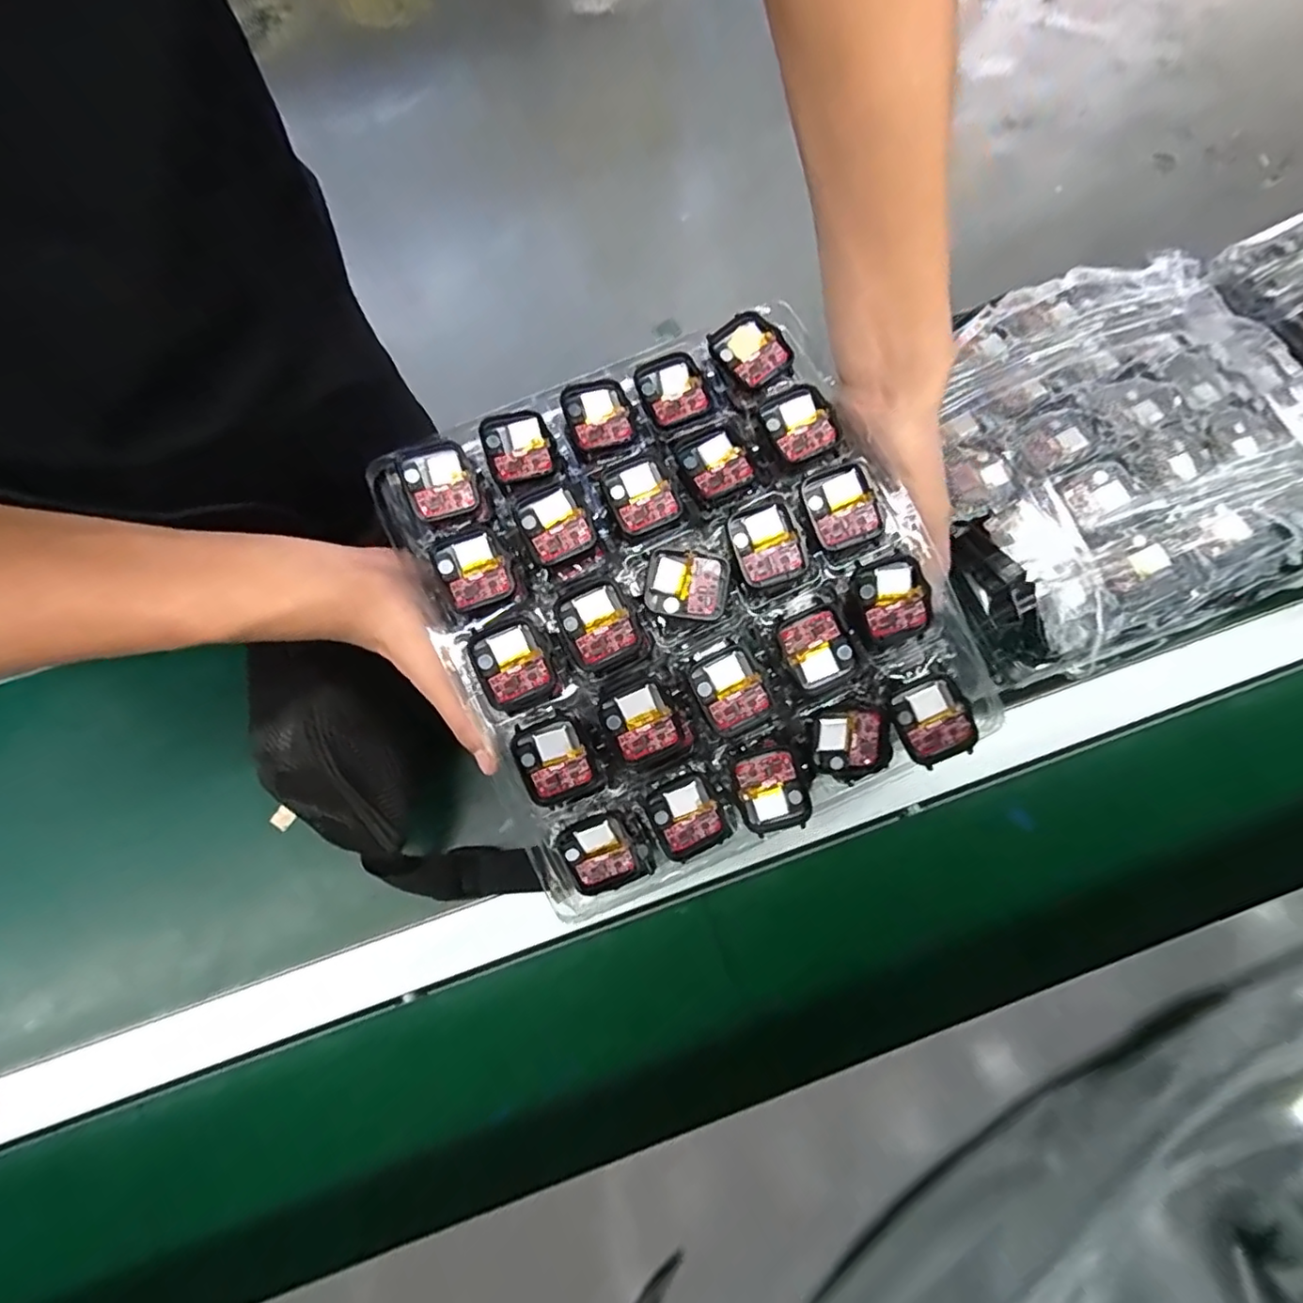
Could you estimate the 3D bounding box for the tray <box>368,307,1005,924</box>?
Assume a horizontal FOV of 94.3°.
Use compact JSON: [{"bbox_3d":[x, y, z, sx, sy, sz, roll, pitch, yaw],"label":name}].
[{"bbox_3d":[0.015,-0.030,0.330,0.256,0.027,0.266,-24,85,-2],"label":"tray"}]

